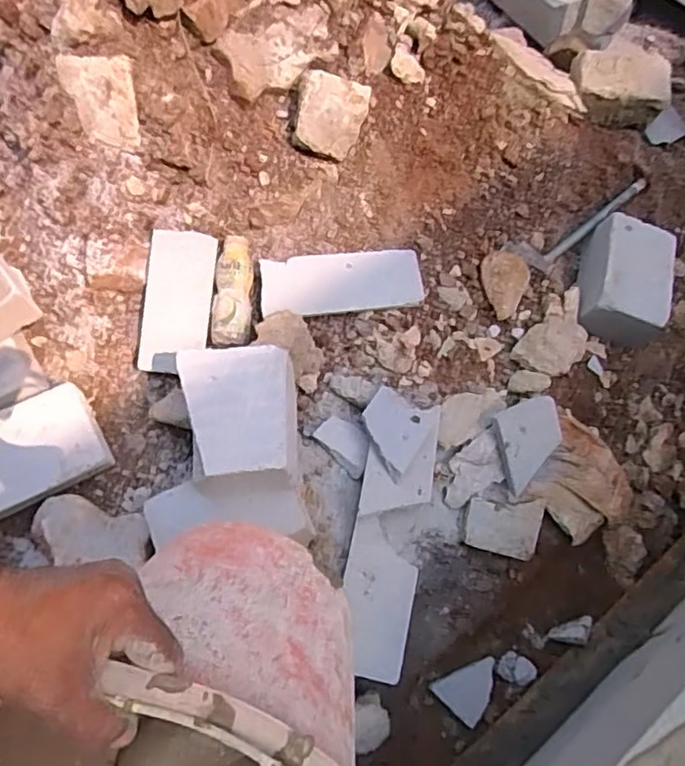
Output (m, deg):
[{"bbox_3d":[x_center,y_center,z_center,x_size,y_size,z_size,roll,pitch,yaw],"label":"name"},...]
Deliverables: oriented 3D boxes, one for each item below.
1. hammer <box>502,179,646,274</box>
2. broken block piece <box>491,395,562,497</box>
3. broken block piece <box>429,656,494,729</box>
[{"bbox_3d":[0.452,-0.324,1.191,0.369,0.040,0.093,-41,64,-19],"label":"hammer"},{"bbox_3d":[0.297,0.098,0.983,0.102,0.037,0.138,-16,99,7],"label":"broken block piece"},{"bbox_3d":[0.202,0.478,0.985,0.083,0.016,0.098,38,68,24],"label":"broken block piece"}]

